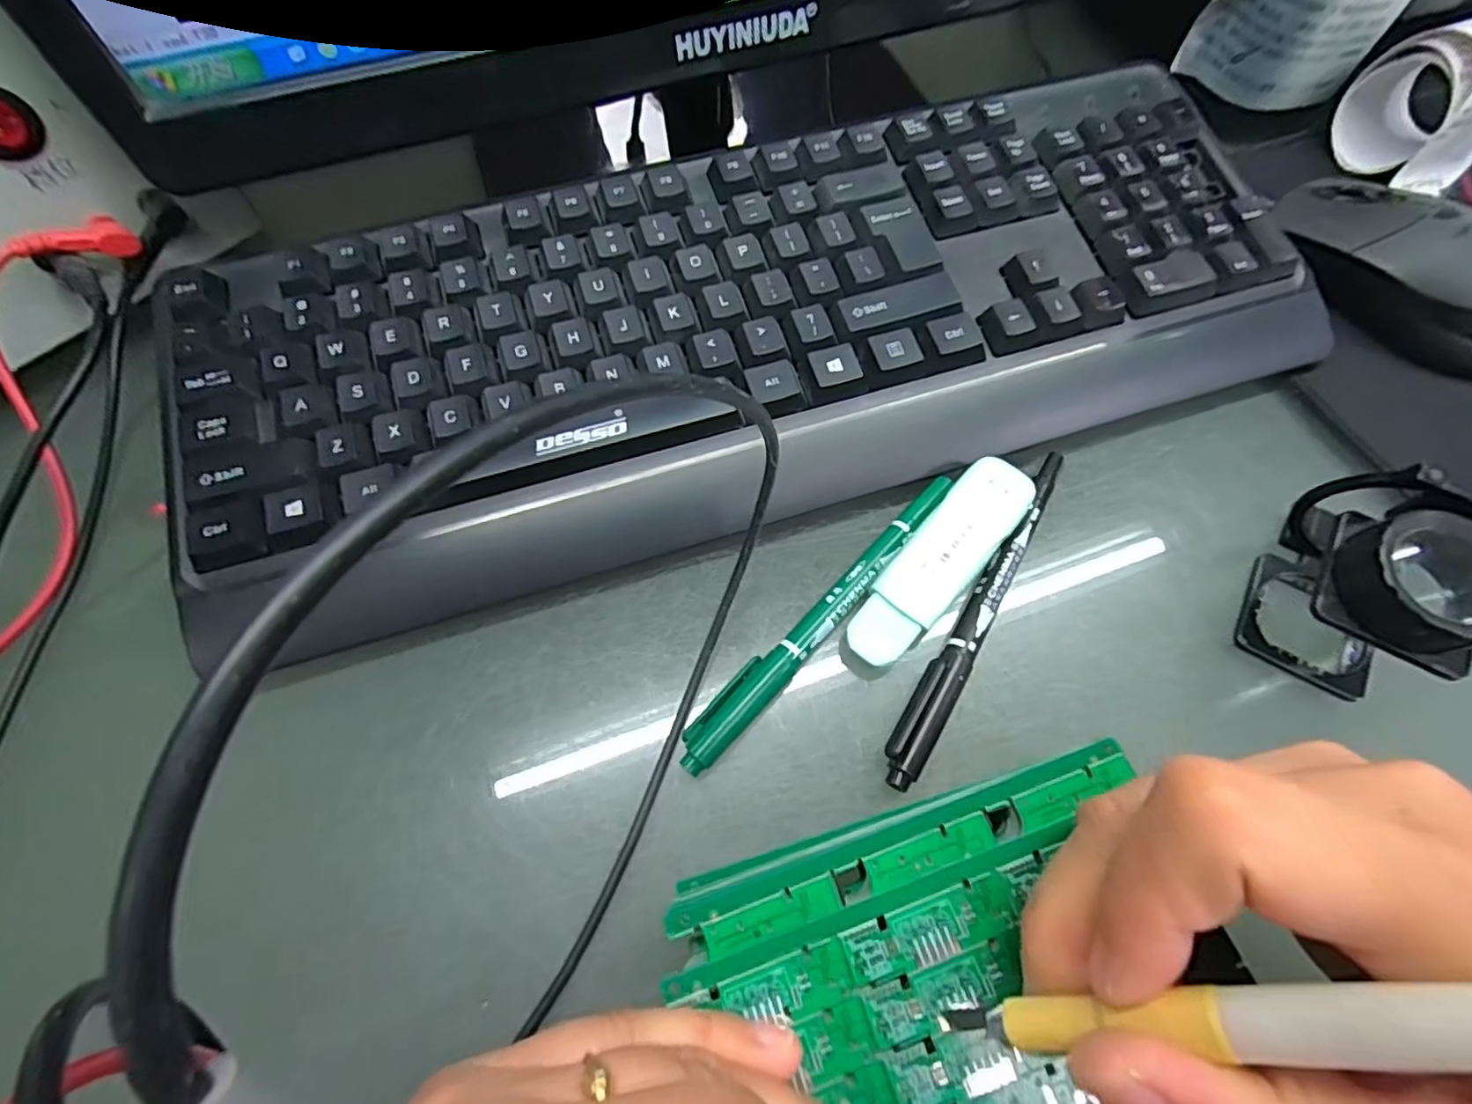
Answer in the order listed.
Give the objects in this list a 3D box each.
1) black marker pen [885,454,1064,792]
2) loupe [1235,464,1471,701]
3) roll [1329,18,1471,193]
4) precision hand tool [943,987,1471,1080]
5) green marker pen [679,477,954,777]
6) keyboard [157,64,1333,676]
[{"bbox_3d":[0.087,0.018,0.219,0.014,0.011,0.139,33,70,13],"label":"black marker pen"},{"bbox_3d":[0.201,0.008,0.200,0.044,0.059,0.057,34,70,14],"label":"loupe"},{"bbox_3d":[0.337,-0.214,0.301,0.065,0.055,0.051,-14,67,-6],"label":"roll"},{"bbox_3d":[0.093,0.068,0.091,0.005,0.140,0.008,8,58,-43],"label":"precision hand tool"},{"bbox_3d":[0.032,0.022,0.219,0.136,0.010,0.014,-42,73,-17],"label":"green marker pen"},{"bbox_3d":[0.012,-0.088,0.251,0.423,0.041,0.150,-18,68,-8],"label":"keyboard"}]

